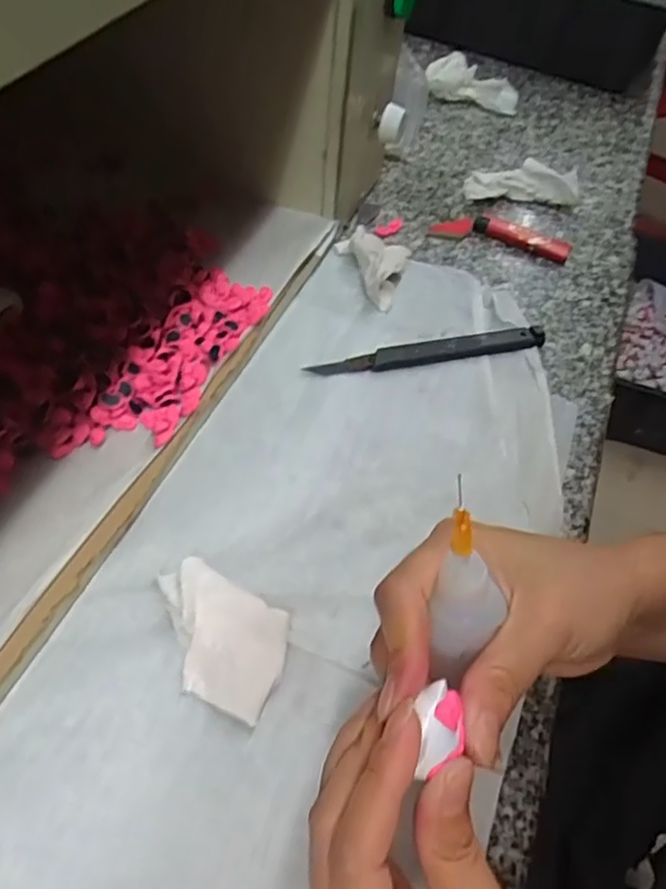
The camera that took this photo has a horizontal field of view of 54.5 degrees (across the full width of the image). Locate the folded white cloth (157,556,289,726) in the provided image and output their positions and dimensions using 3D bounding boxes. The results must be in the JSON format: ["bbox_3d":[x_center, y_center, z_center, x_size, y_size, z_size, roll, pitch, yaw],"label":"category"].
[{"bbox_3d":[-0.053,0.086,0.291,0.066,0.015,0.052,23,55,9],"label":"folded white cloth"}]

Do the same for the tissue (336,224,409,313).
[{"bbox_3d":[0.024,-0.125,0.452,0.052,0.019,0.060,13,54,2],"label":"tissue"}]

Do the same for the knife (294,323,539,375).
[{"bbox_3d":[0.065,-0.061,0.413,0.164,0.008,0.019,-11,57,-14],"label":"knife"}]

